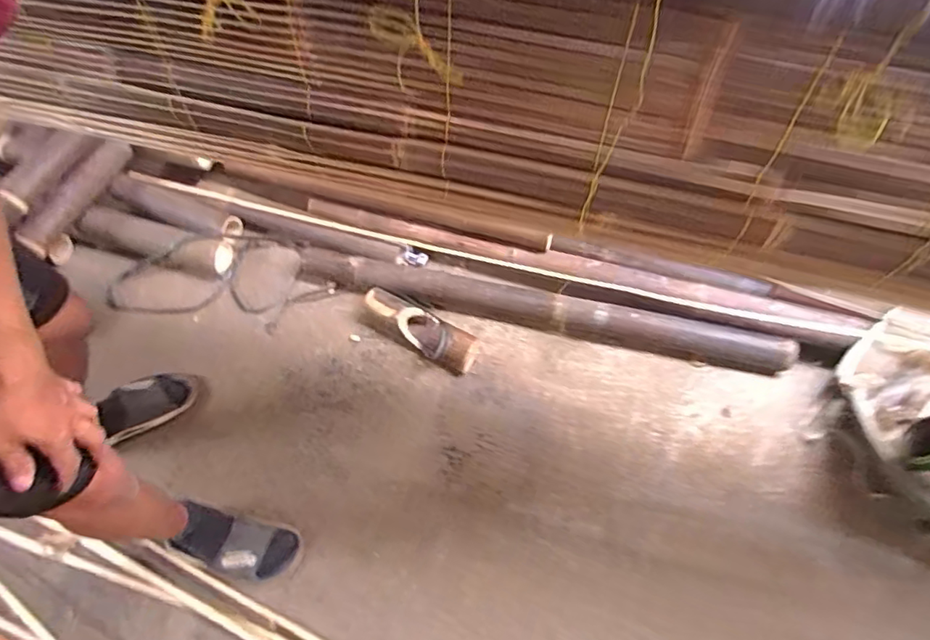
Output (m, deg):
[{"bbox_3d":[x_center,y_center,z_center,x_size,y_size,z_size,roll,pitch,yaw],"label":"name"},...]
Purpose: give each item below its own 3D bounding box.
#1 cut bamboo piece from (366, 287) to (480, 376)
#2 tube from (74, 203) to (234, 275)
[{"bbox_3d":[-0.103,0.025,1.274,0.284,0.060,0.093,27,64,17],"label":"cut bamboo piece"},{"bbox_3d":[-0.759,-0.192,1.380,0.390,0.079,0.074,15,62,8],"label":"tube"}]

